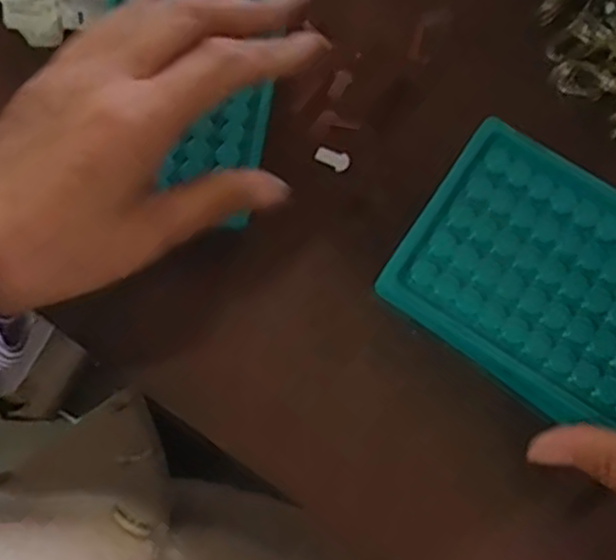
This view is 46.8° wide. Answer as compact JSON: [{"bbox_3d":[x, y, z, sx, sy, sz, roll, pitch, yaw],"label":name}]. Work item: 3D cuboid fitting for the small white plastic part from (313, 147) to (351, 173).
[{"bbox_3d":[0.012,-0.062,0.366,0.018,0.004,0.010,15,76,5],"label":"small white plastic part"}]

